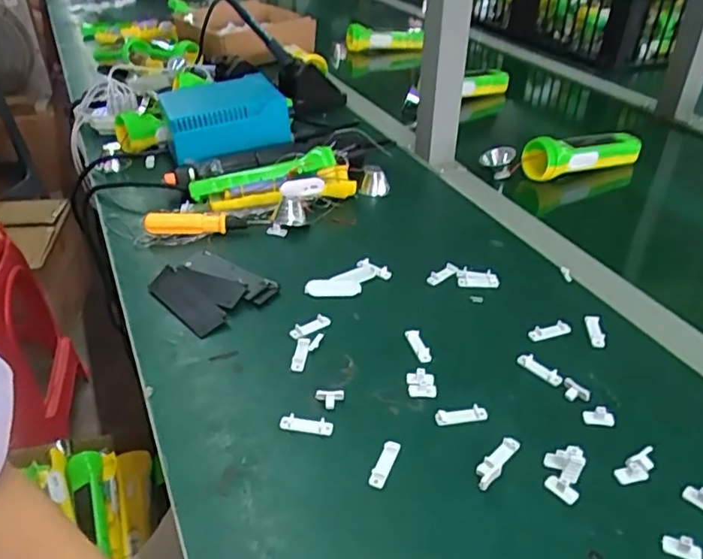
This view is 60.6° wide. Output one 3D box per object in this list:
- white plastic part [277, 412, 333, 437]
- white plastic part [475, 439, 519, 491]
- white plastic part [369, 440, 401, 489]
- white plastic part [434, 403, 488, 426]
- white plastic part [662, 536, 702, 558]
[{"bbox_3d":[-0.031,0.101,0.420,0.037,0.006,0.012,5,35,6],"label":"white plastic part"},{"bbox_3d":[0.095,0.119,0.394,0.013,0.008,0.045,26,42,31],"label":"white plastic part"},{"bbox_3d":[0.022,0.120,0.394,0.010,0.006,0.035,17,38,21],"label":"white plastic part"},{"bbox_3d":[0.078,0.096,0.426,0.036,0.004,0.011,-4,35,-7],"label":"white plastic part"},{"bbox_3d":[0.189,0.153,0.343,0.020,0.012,0.009,18,41,22],"label":"white plastic part"}]

